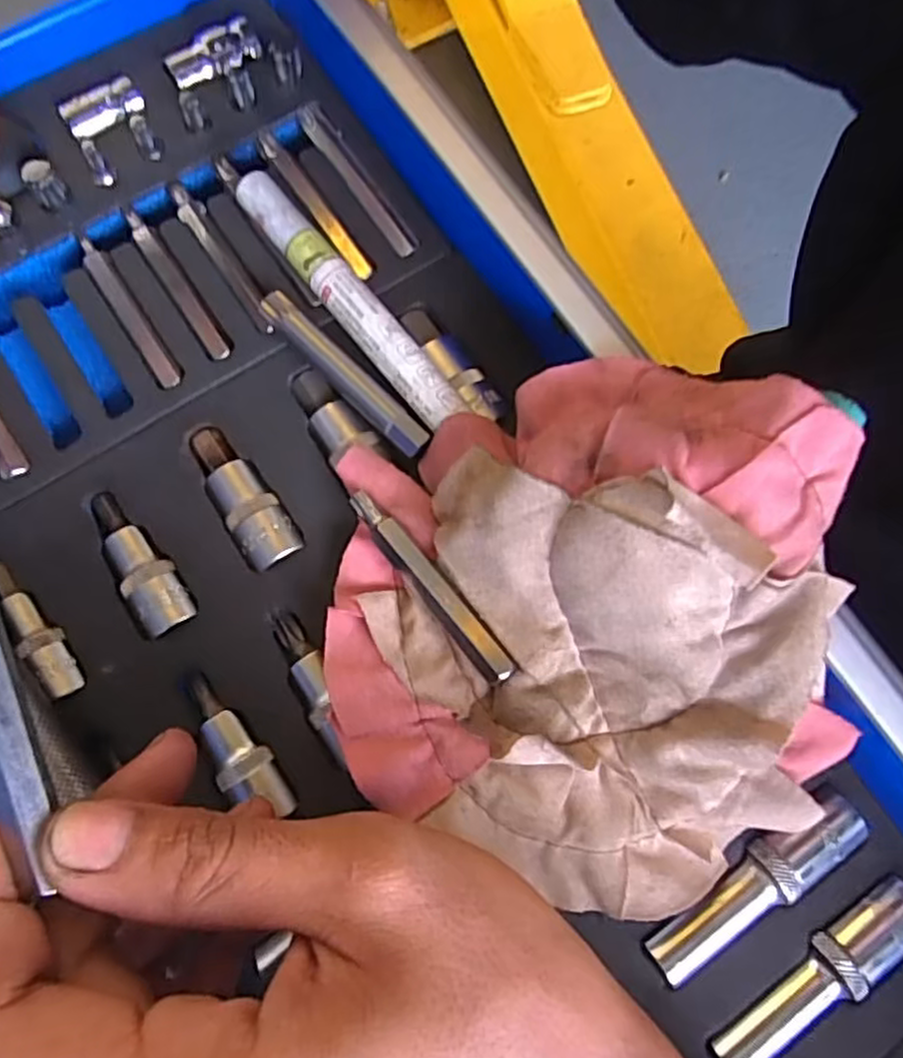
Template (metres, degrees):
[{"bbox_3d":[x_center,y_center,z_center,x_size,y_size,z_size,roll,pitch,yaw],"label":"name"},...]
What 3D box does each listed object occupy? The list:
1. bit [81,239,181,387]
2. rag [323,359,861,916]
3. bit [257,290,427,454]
[{"bbox_3d":[-0.115,-0.078,0.248,0.008,0.004,0.068,-33,80,-9],"label":"bit"},{"bbox_3d":[0.035,0.029,0.198,0.139,0.067,0.149,-8,77,-3],"label":"rag"},{"bbox_3d":[-0.036,-0.053,0.241,0.012,0.012,0.072,-44,81,-11],"label":"bit"}]

